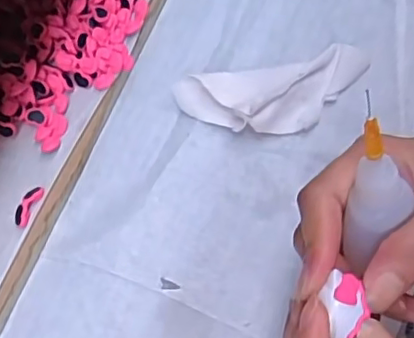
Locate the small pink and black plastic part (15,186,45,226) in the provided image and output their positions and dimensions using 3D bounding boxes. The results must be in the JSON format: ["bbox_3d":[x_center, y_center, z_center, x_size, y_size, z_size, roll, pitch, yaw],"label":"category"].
[{"bbox_3d":[-0.097,0.020,0.322,0.009,0.007,0.023,24,72,9],"label":"small pink and black plastic part"}]

